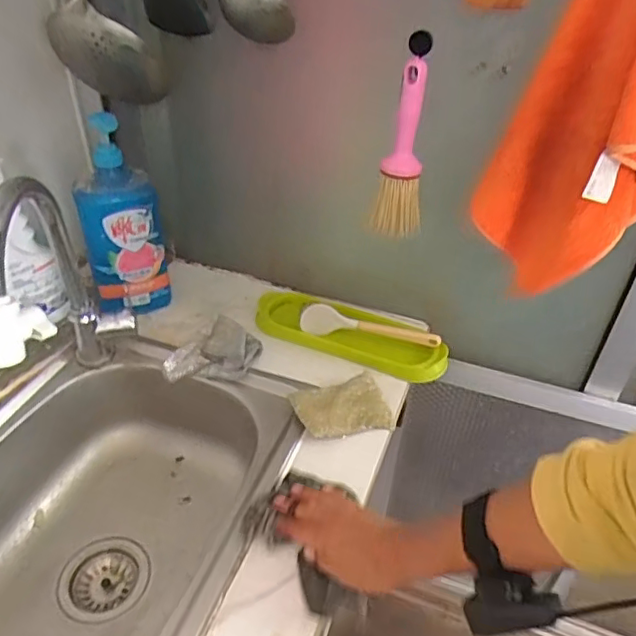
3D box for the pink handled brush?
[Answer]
[{"bbox_3d":[0.106,-0.215,0.713,0.065,0.226,0.055,7,39,5],"label":"pink handled brush"}]

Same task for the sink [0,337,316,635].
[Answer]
[{"bbox_3d":[-0.269,0.268,0.677,0.388,0.183,0.524,15,41,15],"label":"sink"}]

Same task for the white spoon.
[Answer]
[{"bbox_3d":[0.074,0.017,0.829,0.196,0.040,0.031,9,40,7],"label":"white spoon"}]

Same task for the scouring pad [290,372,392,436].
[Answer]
[{"bbox_3d":[0.030,0.111,0.728,0.113,0.023,0.077,-12,41,-17],"label":"scouring pad"}]

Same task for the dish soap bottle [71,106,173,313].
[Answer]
[{"bbox_3d":[-0.278,-0.130,0.811,0.106,0.279,0.067,-20,44,-25],"label":"dish soap bottle"}]

